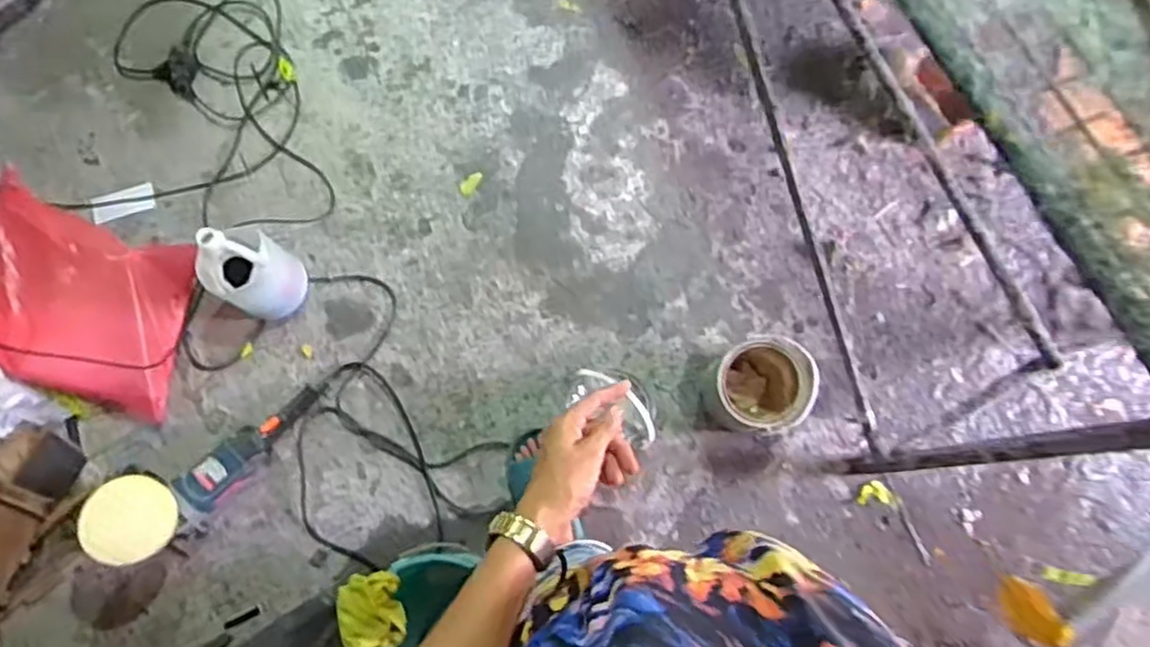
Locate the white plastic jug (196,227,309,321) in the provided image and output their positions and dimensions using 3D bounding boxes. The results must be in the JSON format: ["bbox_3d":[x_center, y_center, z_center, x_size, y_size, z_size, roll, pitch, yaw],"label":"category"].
[{"bbox_3d":[-0.642,-0.107,1.423,0.167,0.266,0.146,28,84,8],"label":"white plastic jug"}]

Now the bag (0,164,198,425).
[{"bbox_3d":[-1.053,-0.055,1.515,0.489,0.143,0.393,17,82,7],"label":"bag"}]

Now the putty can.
[{"bbox_3d":[0.367,0.128,1.445,0.178,0.200,0.179,-1,81,4],"label":"putty can"}]

